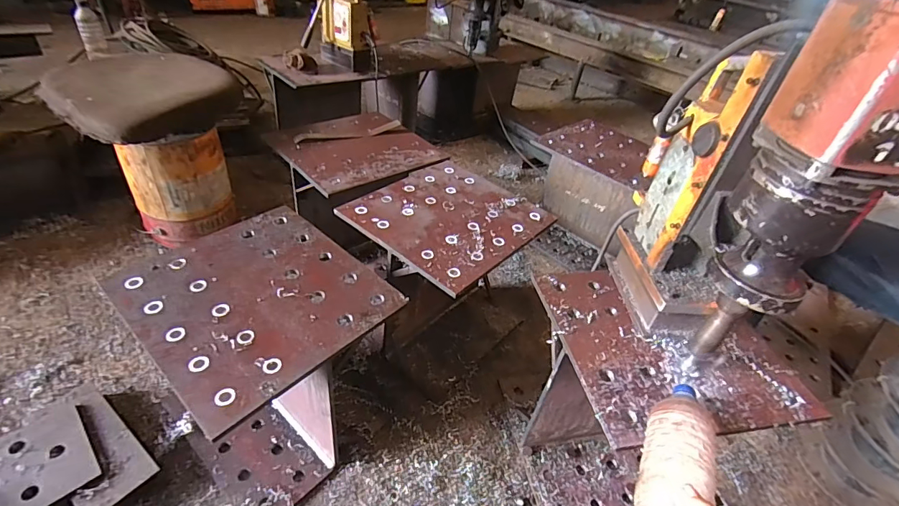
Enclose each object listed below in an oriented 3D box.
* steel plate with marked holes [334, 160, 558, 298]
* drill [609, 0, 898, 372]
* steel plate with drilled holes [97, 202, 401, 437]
[{"bbox_3d":[0.002,-0.103,1.053,0.386,0.013,0.415,33,45,27],"label":"steel plate with marked holes"},{"bbox_3d":[0.446,-0.116,0.663,0.151,0.586,0.378,3,39,-7],"label":"drill"},{"bbox_3d":[-0.349,0.071,0.784,0.408,0.014,0.372,33,47,27],"label":"steel plate with drilled holes"}]

